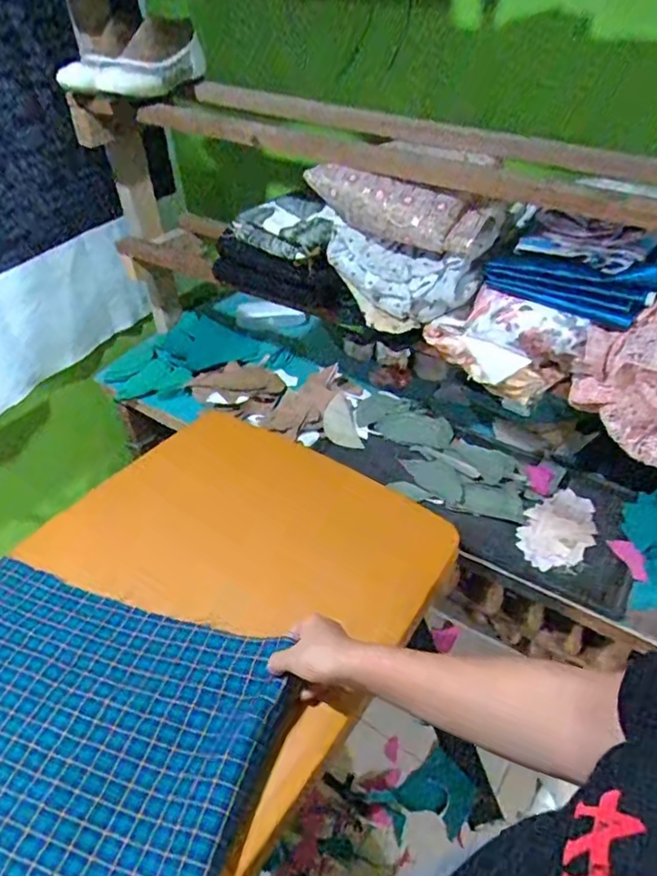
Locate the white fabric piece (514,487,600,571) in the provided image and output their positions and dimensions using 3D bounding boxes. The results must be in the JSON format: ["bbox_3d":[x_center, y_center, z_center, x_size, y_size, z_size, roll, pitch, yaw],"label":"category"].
[{"bbox_3d":[0.350,0.135,0.894,0.168,0.014,0.096,-33,51,-30],"label":"white fabric piece"}]

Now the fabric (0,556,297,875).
[{"bbox_3d":[-0.270,0.298,0.567,0.402,0.041,0.335,12,44,15],"label":"fabric"}]

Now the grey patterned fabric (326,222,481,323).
[{"bbox_3d":[0.087,-0.217,0.799,0.216,0.086,0.055,23,47,25],"label":"grey patterned fabric"}]

